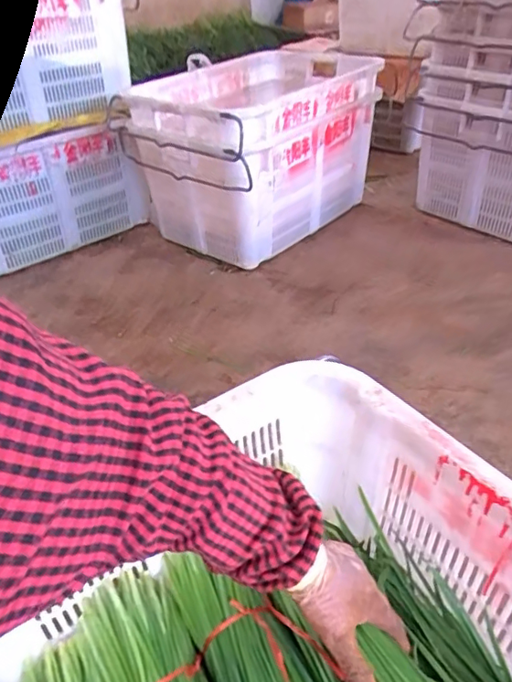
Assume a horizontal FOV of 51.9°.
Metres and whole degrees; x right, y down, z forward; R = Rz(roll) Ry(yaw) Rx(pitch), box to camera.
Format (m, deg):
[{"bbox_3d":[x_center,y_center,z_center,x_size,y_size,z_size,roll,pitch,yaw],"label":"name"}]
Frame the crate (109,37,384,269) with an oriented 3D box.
[{"bbox_3d":[-0.026,-0.507,1.481,0.485,0.422,0.537,30,49,35],"label":"crate"}]

